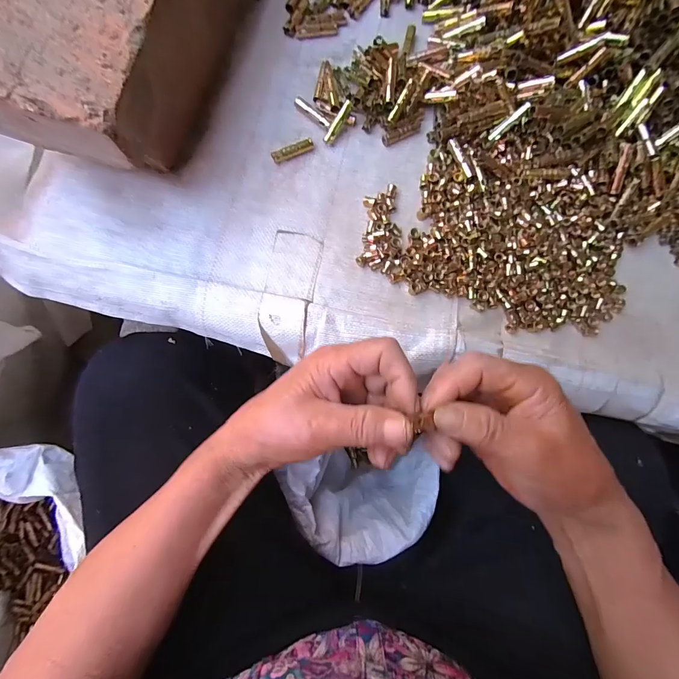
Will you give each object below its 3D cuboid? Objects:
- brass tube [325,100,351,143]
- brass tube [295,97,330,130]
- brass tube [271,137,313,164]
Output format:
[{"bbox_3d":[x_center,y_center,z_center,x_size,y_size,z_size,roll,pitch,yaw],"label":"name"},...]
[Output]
[{"bbox_3d":[-0.001,-0.199,0.323,0.008,0.006,0.039,34,102,2],"label":"brass tube"},{"bbox_3d":[-0.025,-0.210,0.329,0.040,0.007,0.009,44,85,-1],"label":"brass tube"},{"bbox_3d":[-0.042,-0.173,0.322,0.039,0.009,0.010,-21,89,-5],"label":"brass tube"}]

